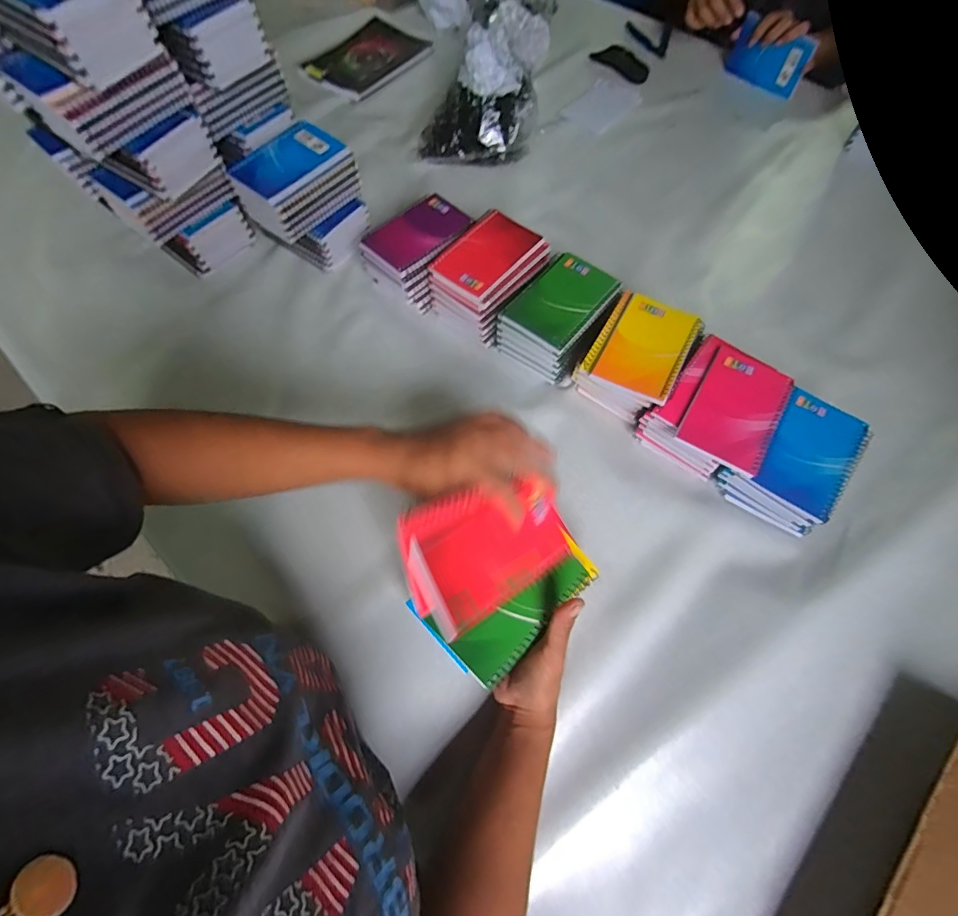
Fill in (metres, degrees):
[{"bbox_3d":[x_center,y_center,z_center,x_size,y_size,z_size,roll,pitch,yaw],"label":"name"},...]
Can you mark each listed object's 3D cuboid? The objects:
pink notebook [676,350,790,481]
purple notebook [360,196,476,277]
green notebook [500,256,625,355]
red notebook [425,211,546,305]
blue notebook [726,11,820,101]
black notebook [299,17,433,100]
[{"bbox_3d":[0.264,-0.052,0.469,0.081,0.009,0.130,29,69,14],"label":"pink notebook"},{"bbox_3d":[-0.080,-0.287,0.584,0.092,0.015,0.130,38,72,17],"label":"purple notebook"},{"bbox_3d":[0.096,-0.186,0.530,0.088,0.007,0.132,37,72,16],"label":"green notebook"},{"bbox_3d":[0.012,-0.252,0.561,0.084,0.013,0.134,36,71,16],"label":"red notebook"},{"bbox_3d":[0.488,-0.682,0.776,0.016,0.082,0.134,-41,71,-15],"label":"blue notebook"},{"bbox_3d":[-0.210,-0.754,0.855,0.168,0.015,0.222,36,71,16],"label":"black notebook"}]

